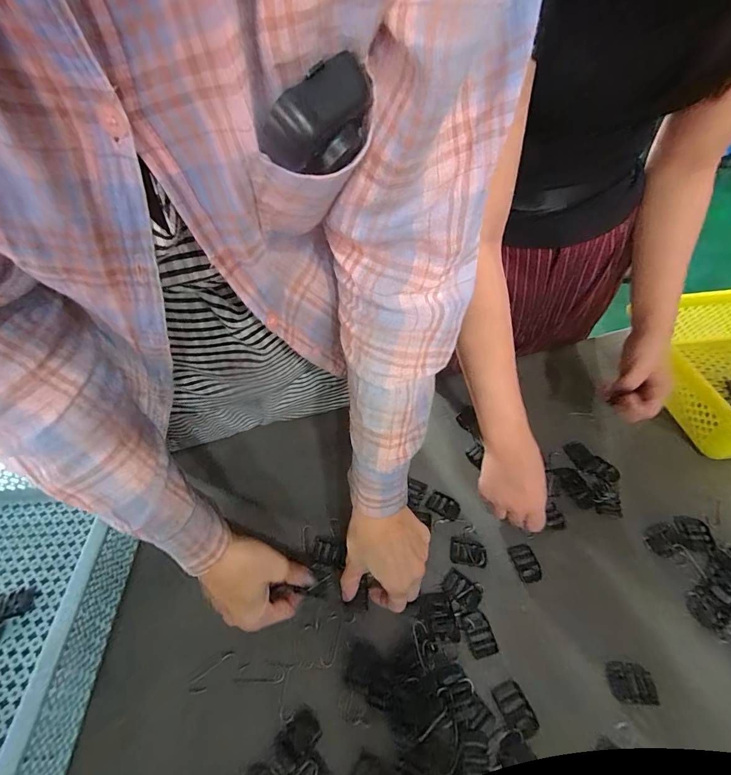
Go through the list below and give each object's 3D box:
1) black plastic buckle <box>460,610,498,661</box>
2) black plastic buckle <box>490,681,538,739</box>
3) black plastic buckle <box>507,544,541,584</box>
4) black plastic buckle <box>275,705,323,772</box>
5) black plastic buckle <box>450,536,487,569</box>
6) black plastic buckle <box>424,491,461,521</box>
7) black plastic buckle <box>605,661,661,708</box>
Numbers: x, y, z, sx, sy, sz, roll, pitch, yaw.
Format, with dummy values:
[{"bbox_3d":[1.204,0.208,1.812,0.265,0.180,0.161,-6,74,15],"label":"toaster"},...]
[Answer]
[{"bbox_3d":[0.113,0.245,0.390,0.026,0.004,0.039,-12,49,-7],"label":"black plastic buckle"},{"bbox_3d":[0.135,0.292,0.355,0.026,0.010,0.040,-18,50,-13],"label":"black plastic buckle"},{"bbox_3d":[0.177,0.194,0.433,0.023,0.008,0.040,-12,49,-8],"label":"black plastic buckle"},{"bbox_3d":[-0.060,0.309,0.345,0.040,0.004,0.028,-37,57,-26],"label":"black plastic buckle"},{"bbox_3d":[0.116,0.184,0.440,0.040,0.004,0.030,7,50,9],"label":"black plastic buckle"},{"bbox_3d":[0.096,0.144,0.478,0.040,0.004,0.025,29,56,25],"label":"black plastic buckle"},{"bbox_3d":[0.245,0.272,0.360,0.039,0.004,0.032,2,49,4],"label":"black plastic buckle"}]

